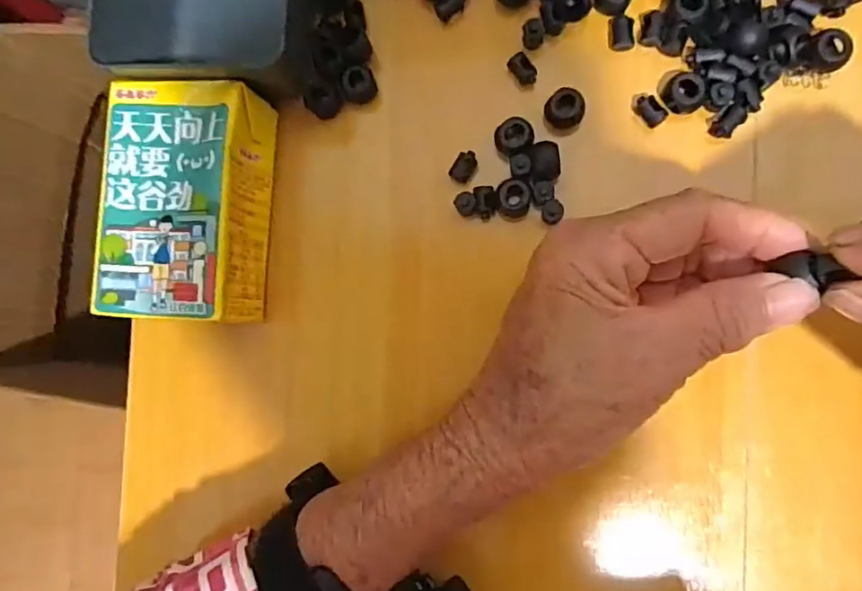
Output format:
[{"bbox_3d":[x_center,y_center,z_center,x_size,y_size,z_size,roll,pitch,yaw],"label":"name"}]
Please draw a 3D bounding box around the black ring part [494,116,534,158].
[{"bbox_3d":[0.039,-0.072,0.274,0.017,0.017,0.018,-9,86,8],"label":"black ring part"}]

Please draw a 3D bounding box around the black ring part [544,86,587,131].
[{"bbox_3d":[0.062,-0.084,0.272,0.018,0.015,0.017,0,88,9],"label":"black ring part"}]

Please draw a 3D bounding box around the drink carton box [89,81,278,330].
[{"bbox_3d":[-0.114,-0.041,0.279,0.066,0.046,0.107,2,88,9],"label":"drink carton box"}]

